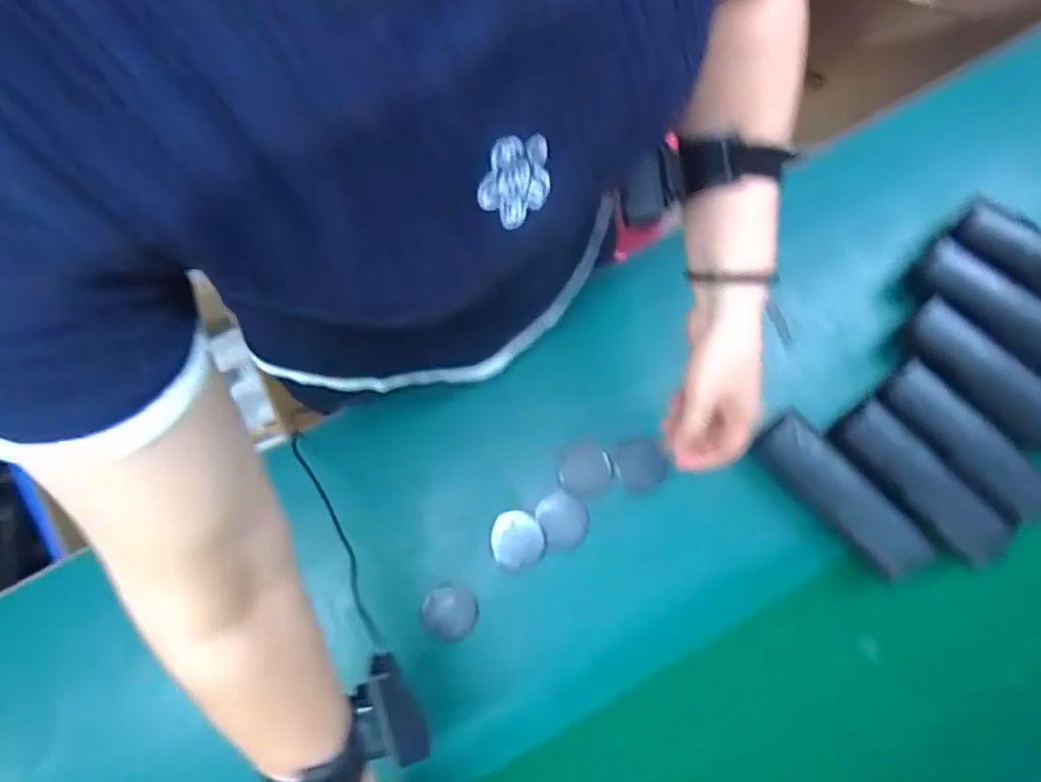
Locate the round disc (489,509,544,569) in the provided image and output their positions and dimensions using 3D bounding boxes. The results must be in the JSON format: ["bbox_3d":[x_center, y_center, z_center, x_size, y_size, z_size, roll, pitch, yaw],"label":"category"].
[{"bbox_3d":[-0.003,0.135,0.595,0.046,0.004,0.049,-10,79,-2],"label":"round disc"}]

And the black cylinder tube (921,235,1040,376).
[{"bbox_3d":[0.442,-0.075,0.595,0.159,0.041,0.036,43,82,8],"label":"black cylinder tube"}]

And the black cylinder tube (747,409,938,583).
[{"bbox_3d":[0.280,0.090,0.576,0.051,0.054,0.161,-42,82,-8],"label":"black cylinder tube"}]

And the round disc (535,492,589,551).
[{"bbox_3d":[0.039,0.119,0.599,0.045,0.004,0.049,0,79,0],"label":"round disc"}]

